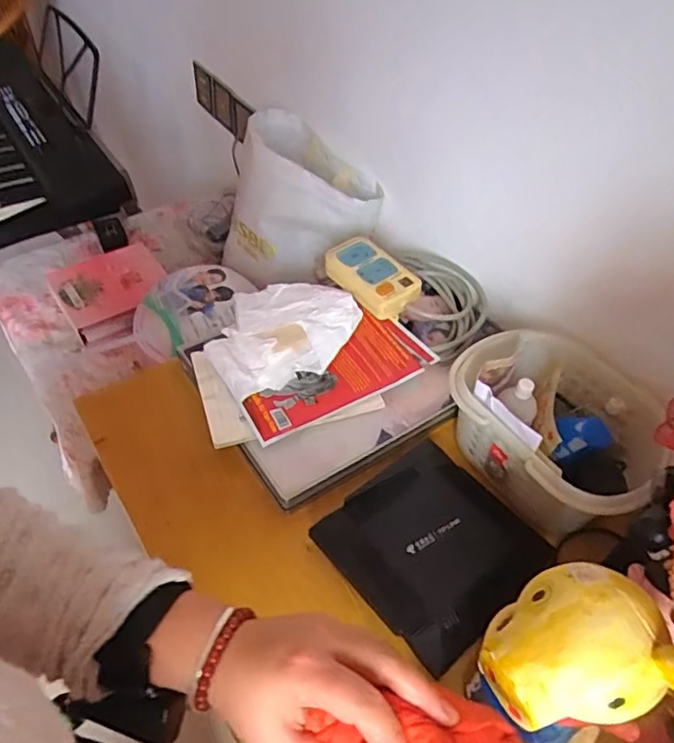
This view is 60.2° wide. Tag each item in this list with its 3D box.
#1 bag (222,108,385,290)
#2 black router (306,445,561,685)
[{"bbox_3d":[-0.072,-0.291,0.959,0.224,0.163,0.310,-6,50,-9],"label":"bag"},{"bbox_3d":[0.089,0.162,0.551,0.161,0.033,0.172,-30,57,-26],"label":"black router"}]

